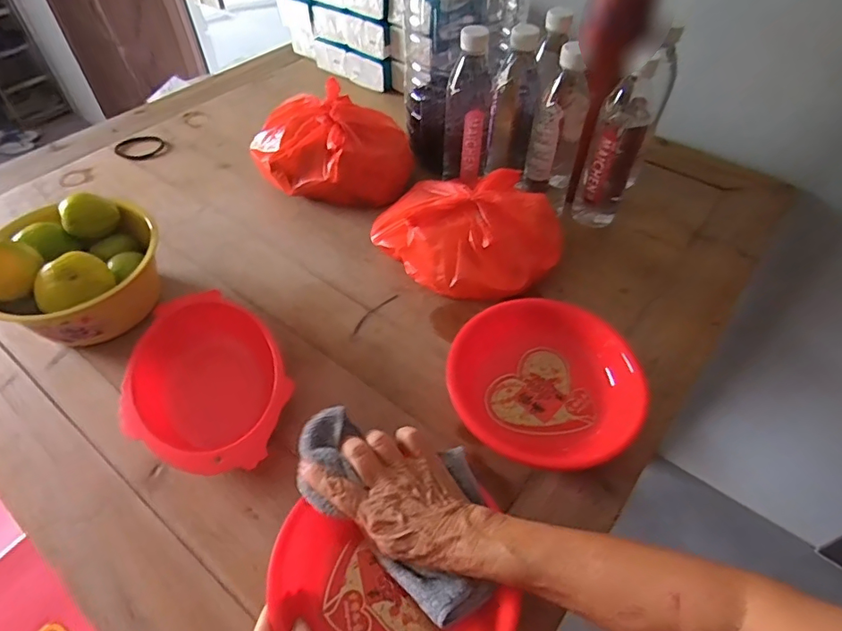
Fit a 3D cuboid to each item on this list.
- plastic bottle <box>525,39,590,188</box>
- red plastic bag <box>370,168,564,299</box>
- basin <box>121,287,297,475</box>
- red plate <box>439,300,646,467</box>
[{"bbox_3d":[0.174,-0.245,0.642,0.055,0.197,0.058,5,50,6],"label":"plastic bottle"},{"bbox_3d":[0.059,-0.106,0.628,0.184,0.095,0.200,-32,56,-23],"label":"red plastic bag"},{"bbox_3d":[-0.212,0.068,0.503,0.143,0.056,0.208,-24,53,-18],"label":"basin"},{"bbox_3d":[0.123,0.064,0.509,0.185,0.046,0.177,0,50,1],"label":"red plate"}]

